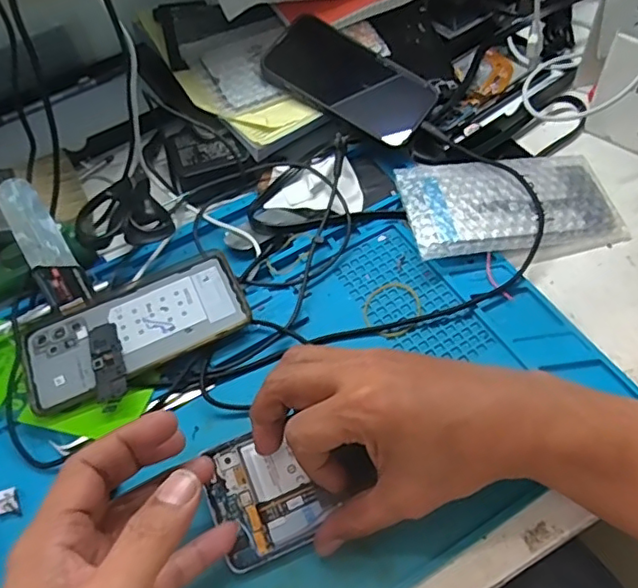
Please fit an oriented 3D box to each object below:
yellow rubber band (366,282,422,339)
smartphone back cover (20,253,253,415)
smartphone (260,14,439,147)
[{"bbox_3d":[0.055,0.011,0.431,0.040,0.004,0.048,29,64,21],"label":"yellow rubber band"},{"bbox_3d":[-0.133,0.025,0.423,0.159,0.013,0.078,-25,59,-12],"label":"smartphone back cover"},{"bbox_3d":[0.027,-0.190,0.512,0.146,0.010,0.075,31,76,5],"label":"smartphone"}]

